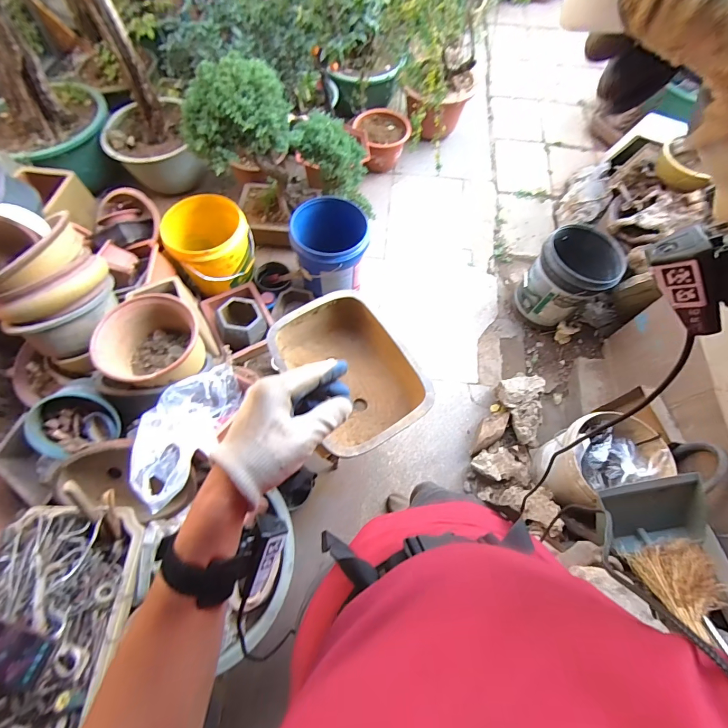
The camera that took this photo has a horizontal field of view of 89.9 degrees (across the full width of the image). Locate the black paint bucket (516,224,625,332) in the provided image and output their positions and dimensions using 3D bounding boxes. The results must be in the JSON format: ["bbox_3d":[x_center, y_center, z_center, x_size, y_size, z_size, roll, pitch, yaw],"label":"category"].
[{"bbox_3d":[0.876,-0.377,1.576,0.370,0.331,0.293,-36,72,-16],"label":"black paint bucket"}]

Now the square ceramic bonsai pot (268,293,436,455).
[{"bbox_3d":[-0.047,0.040,1.122,0.346,0.202,0.463,-31,70,-14],"label":"square ceramic bonsai pot"}]

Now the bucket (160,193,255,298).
[{"bbox_3d":[-0.592,-0.477,1.424,0.289,0.262,0.308,1,66,-2],"label":"bucket"}]

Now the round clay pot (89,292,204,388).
[{"bbox_3d":[-0.585,-0.050,1.027,0.233,0.153,0.255,24,67,9],"label":"round clay pot"}]

